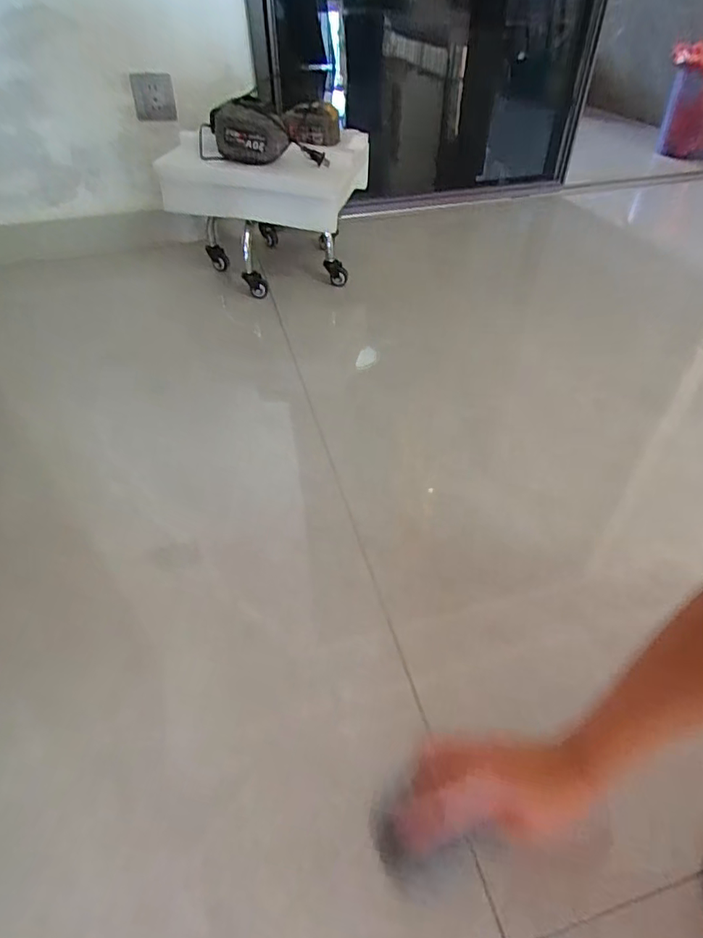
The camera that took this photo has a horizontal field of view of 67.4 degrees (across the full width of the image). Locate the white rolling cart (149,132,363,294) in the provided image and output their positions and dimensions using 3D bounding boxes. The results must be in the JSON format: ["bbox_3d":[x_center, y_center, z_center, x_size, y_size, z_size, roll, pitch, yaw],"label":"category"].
[{"bbox_3d":[-0.172,-0.551,1.123,0.376,0.245,0.252,6,46,7],"label":"white rolling cart"}]

